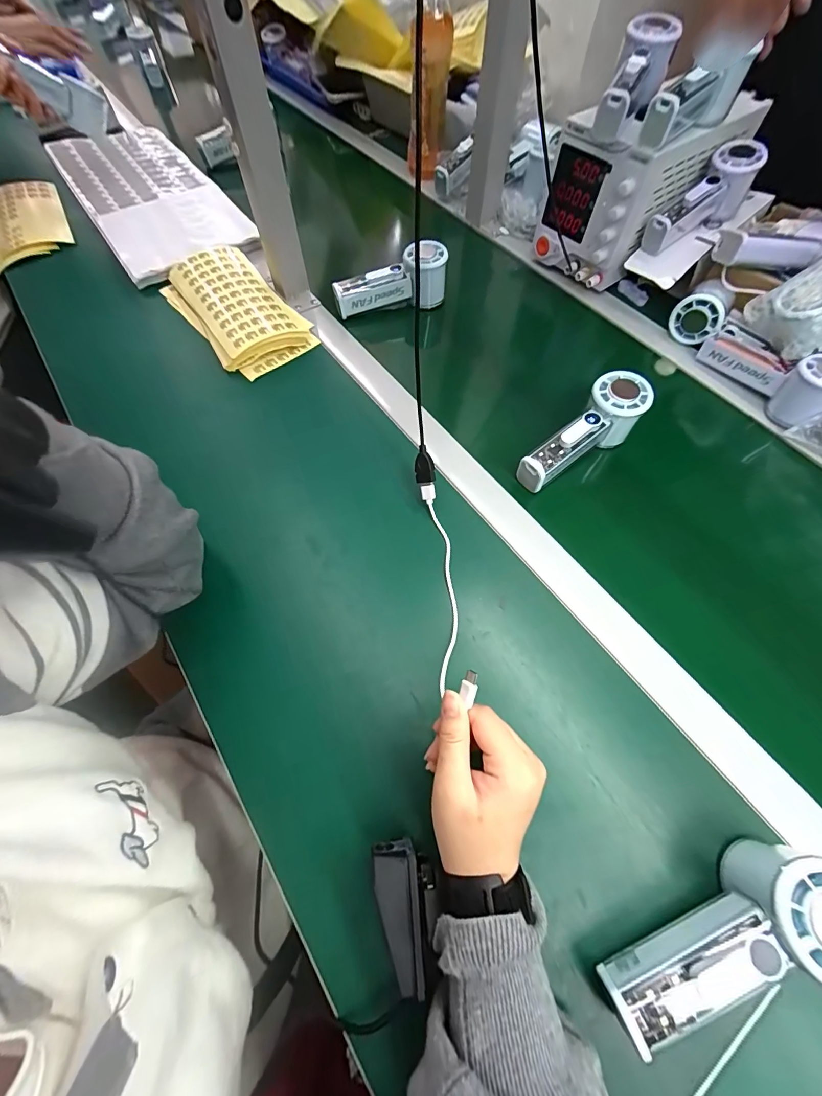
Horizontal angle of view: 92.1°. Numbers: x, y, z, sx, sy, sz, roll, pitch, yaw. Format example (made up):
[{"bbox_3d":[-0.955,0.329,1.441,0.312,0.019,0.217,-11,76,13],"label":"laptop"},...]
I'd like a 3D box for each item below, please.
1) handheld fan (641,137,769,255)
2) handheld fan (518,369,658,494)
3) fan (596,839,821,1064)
[{"bbox_3d":[0.353,-0.425,0.496,0.150,0.062,0.051,-36,67,3],"label":"handheld fan"},{"bbox_3d":[0.177,-0.116,0.414,0.157,0.052,0.050,-38,68,-3],"label":"handheld fan"},{"bbox_3d":[0.184,0.233,0.229,0.146,0.061,0.056,-24,65,-11],"label":"fan"}]

